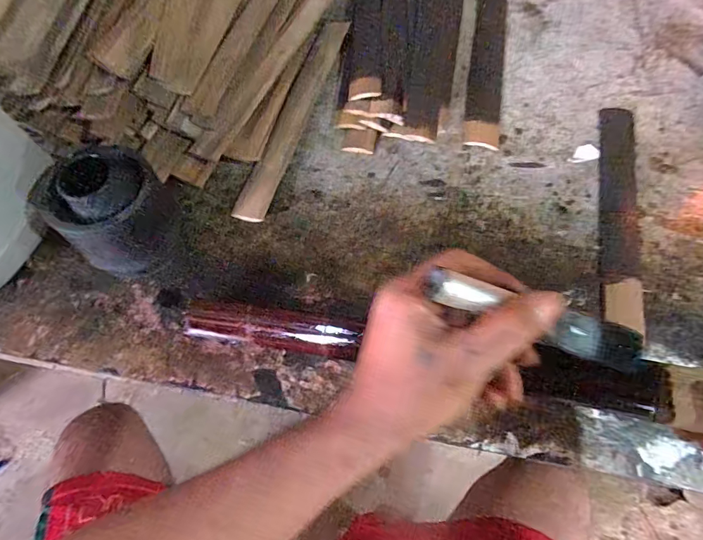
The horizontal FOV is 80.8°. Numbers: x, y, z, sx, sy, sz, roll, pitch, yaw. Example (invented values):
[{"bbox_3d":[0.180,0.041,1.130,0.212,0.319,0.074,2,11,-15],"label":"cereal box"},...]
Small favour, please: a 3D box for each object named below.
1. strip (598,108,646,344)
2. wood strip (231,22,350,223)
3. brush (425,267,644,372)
[{"bbox_3d":[0.320,-0.072,0.495,0.046,0.011,0.299,12,67,4],"label":"strip"},{"bbox_3d":[-0.073,-0.202,0.537,0.036,0.007,0.317,22,71,-8],"label":"wood strip"},{"bbox_3d":[0.112,0.029,0.237,0.154,0.015,0.024,21,68,-20],"label":"brush"}]

